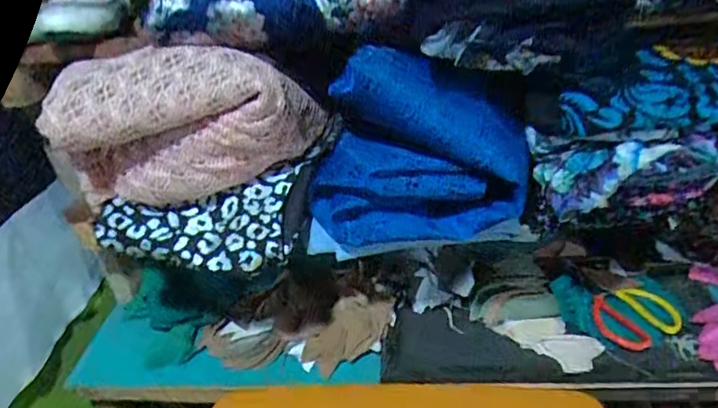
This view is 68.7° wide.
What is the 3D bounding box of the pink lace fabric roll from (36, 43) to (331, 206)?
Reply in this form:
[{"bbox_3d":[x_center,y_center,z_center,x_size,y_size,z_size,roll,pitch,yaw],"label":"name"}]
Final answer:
[{"bbox_3d":[-0.205,-0.101,0.645,0.304,0.166,0.130,-12,30,-8],"label":"pink lace fabric roll"}]

